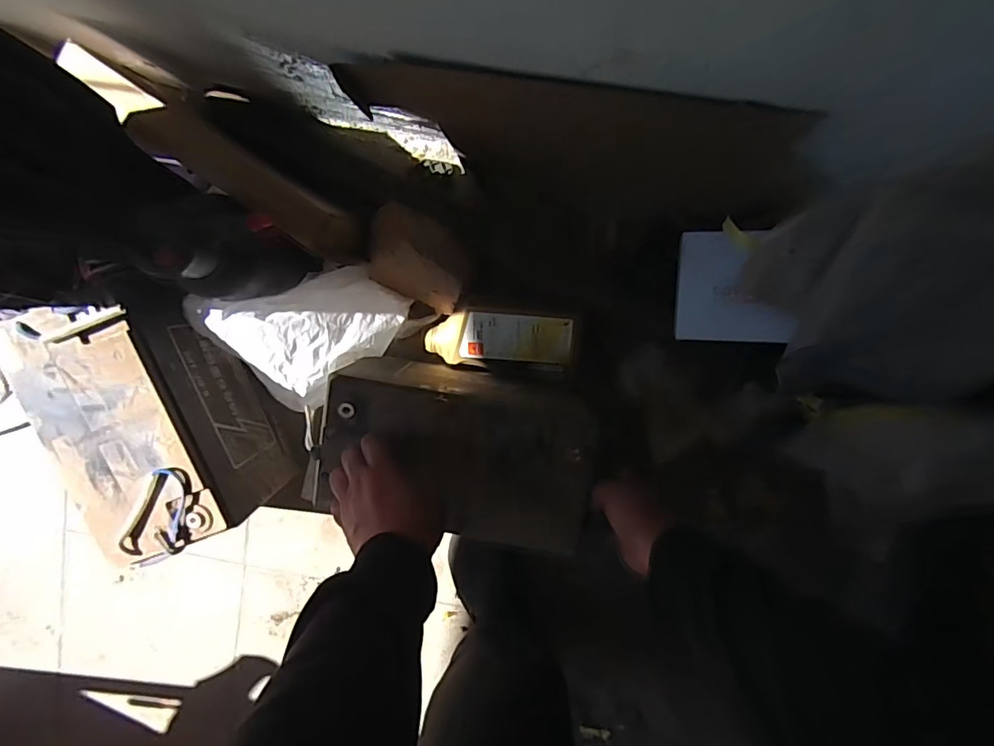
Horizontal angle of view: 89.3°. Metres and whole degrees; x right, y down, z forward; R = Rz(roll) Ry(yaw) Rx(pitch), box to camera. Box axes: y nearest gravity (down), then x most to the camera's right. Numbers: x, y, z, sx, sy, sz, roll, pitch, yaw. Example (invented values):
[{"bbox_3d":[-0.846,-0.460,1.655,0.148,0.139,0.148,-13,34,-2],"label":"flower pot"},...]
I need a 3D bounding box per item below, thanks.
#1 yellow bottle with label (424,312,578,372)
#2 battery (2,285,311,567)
[{"bbox_3d":[0.002,-0.046,0.724,0.207,0.070,0.086,1,101,2],"label":"yellow bottle with label"},{"bbox_3d":[-0.440,0.060,0.680,0.169,0.191,0.303,-21,99,6],"label":"battery"}]

